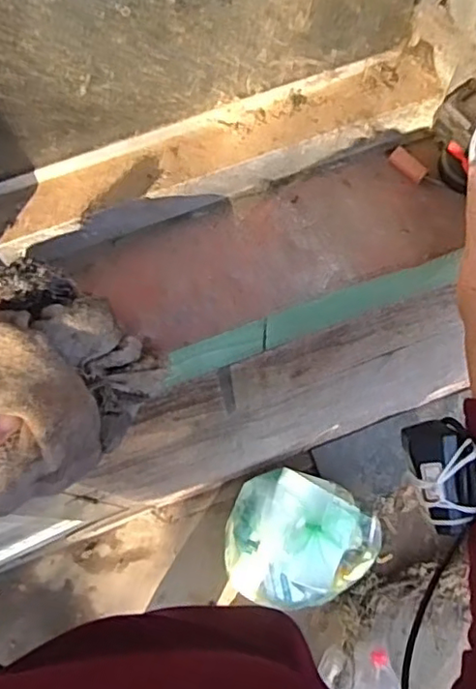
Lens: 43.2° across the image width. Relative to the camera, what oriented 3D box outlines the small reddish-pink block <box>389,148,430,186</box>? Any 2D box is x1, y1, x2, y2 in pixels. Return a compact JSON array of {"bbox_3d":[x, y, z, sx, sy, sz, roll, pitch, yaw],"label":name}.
[{"bbox_3d":[0.124,-0.130,0.436,0.011,0.009,0.028,-43,76,-11],"label":"small reddish-pink block"}]

